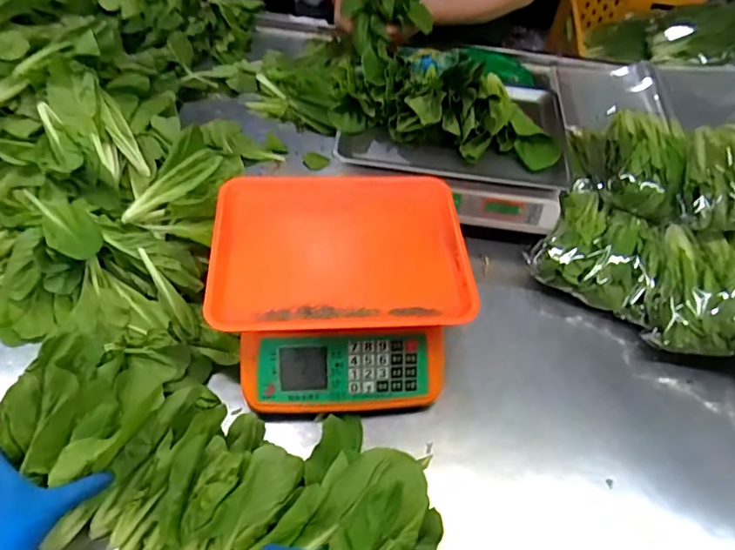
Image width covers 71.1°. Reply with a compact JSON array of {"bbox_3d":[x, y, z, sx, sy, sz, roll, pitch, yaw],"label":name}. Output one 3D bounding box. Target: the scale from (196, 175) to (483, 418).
[{"bbox_3d":[-0.032,0.018,0.650,0.292,0.135,0.280,-2,53,-6],"label":"scale"}]

